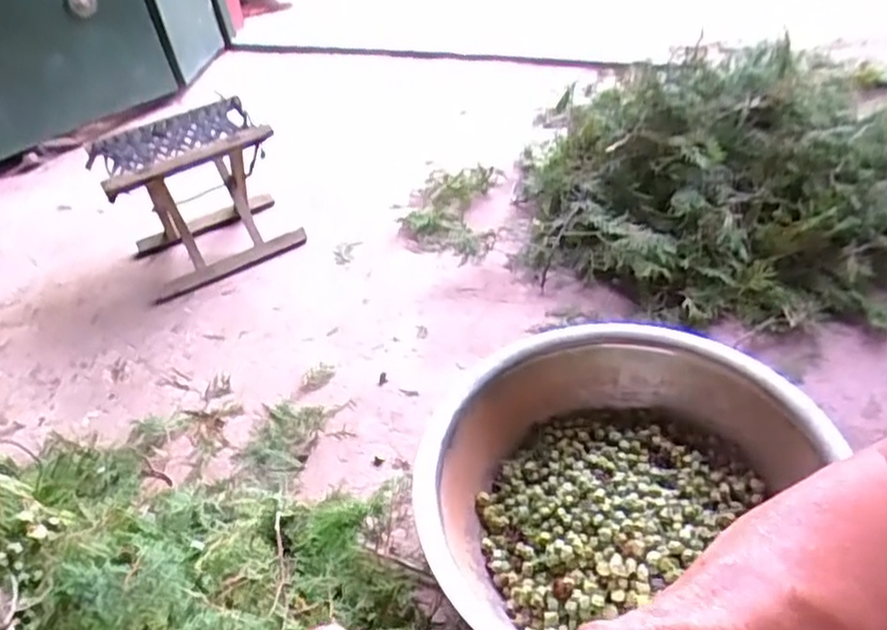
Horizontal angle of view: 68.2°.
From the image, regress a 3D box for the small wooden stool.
[{"bbox_3d":[-0.478,-0.236,1.278,0.295,0.252,0.252,-28,45,-23],"label":"small wooden stool"}]

